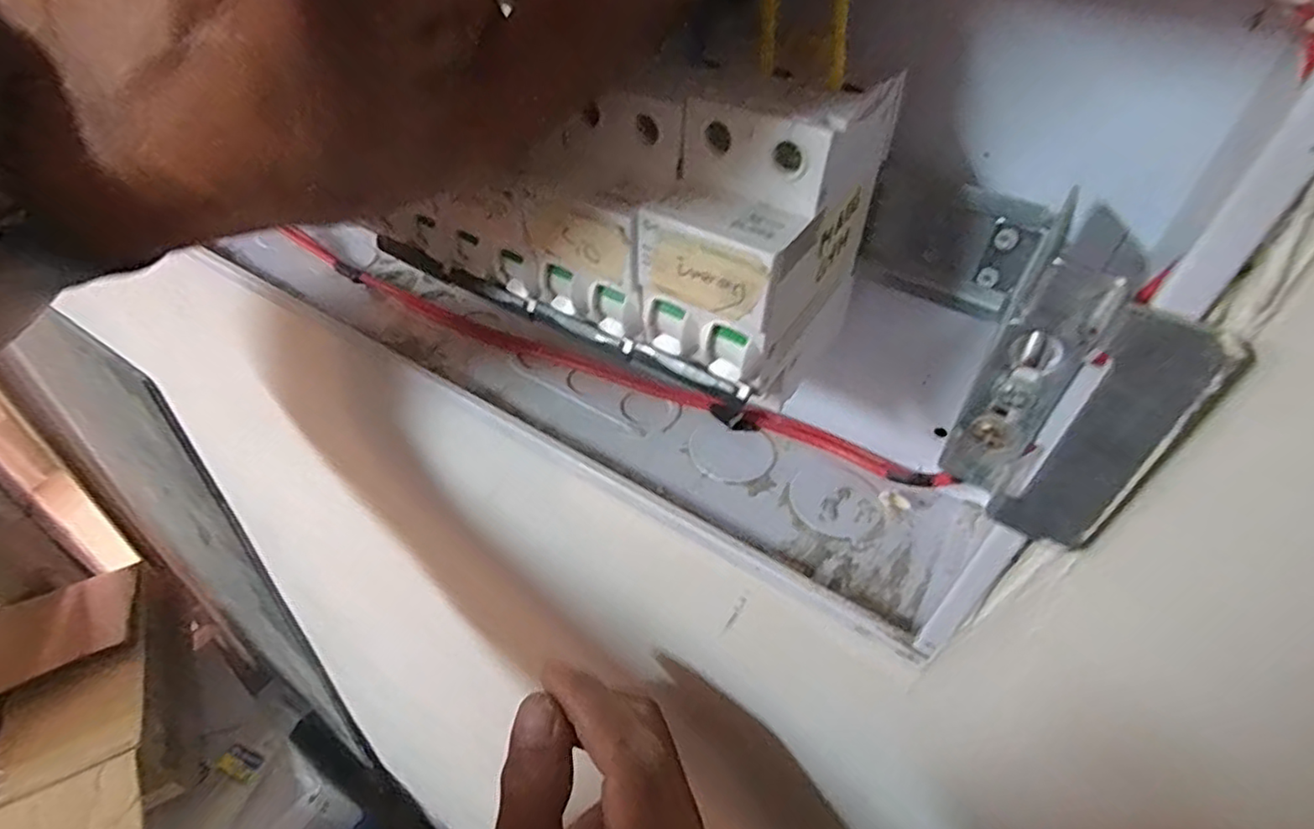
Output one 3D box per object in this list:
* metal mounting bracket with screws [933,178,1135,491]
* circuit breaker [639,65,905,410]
[{"bbox_3d":[0.074,-0.007,0.130,0.017,0.061,0.007,36,51,29],"label":"metal mounting bracket with screws"},{"bbox_3d":[0.031,-0.051,0.166,0.044,0.065,0.065,23,46,19],"label":"circuit breaker"}]

